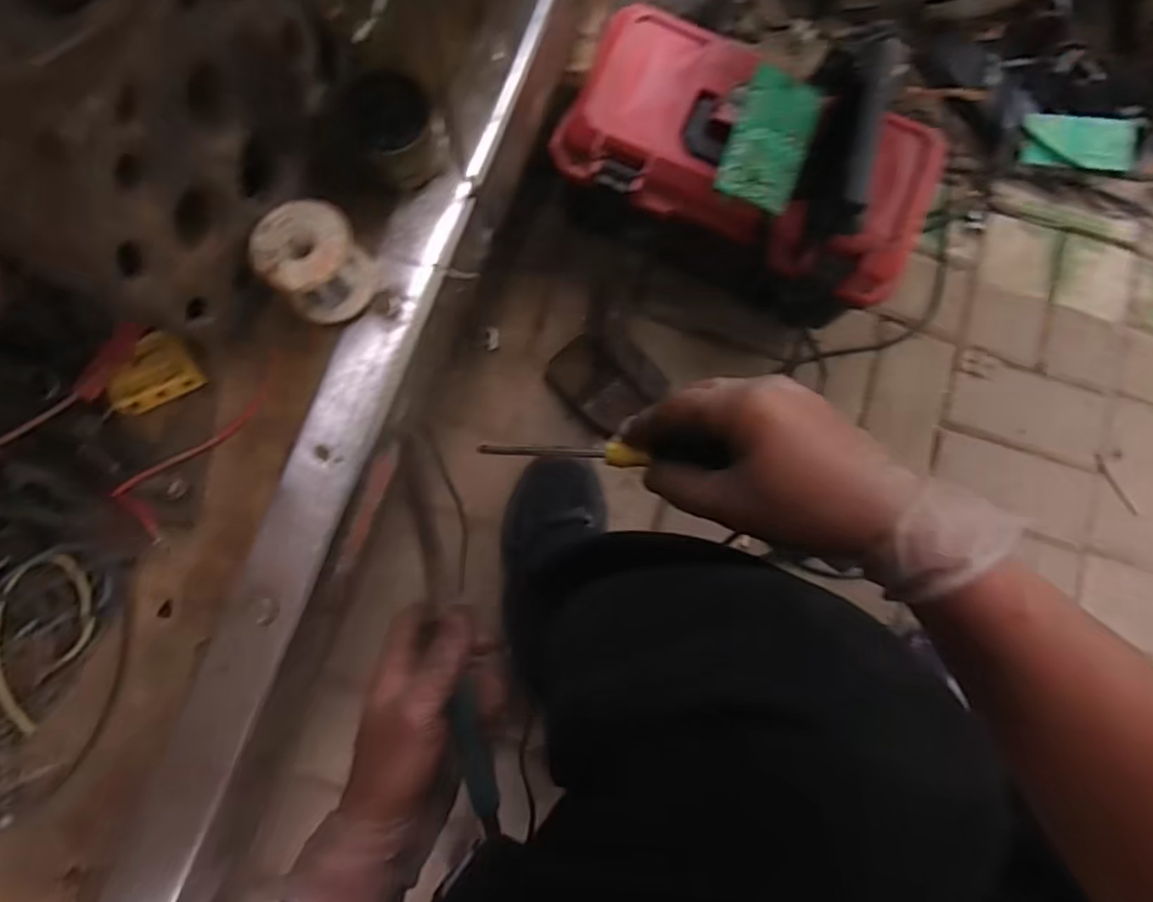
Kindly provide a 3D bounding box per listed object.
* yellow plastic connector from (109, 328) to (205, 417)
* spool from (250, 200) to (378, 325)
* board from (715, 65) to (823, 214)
[{"bbox_3d":[-0.259,-0.047,0.376,0.048,0.018,0.036,-32,85,-7],"label":"yellow plastic connector"},{"bbox_3d":[-0.157,-0.113,0.376,0.051,0.054,0.054,1,82,-3],"label":"spool"},{"bbox_3d":[0.172,-0.275,0.547,0.066,0.013,0.118,22,81,0],"label":"board"}]

